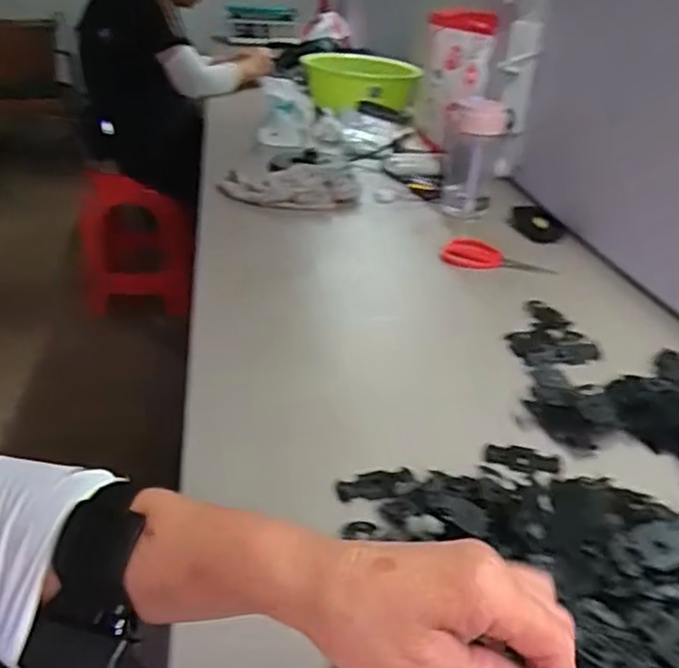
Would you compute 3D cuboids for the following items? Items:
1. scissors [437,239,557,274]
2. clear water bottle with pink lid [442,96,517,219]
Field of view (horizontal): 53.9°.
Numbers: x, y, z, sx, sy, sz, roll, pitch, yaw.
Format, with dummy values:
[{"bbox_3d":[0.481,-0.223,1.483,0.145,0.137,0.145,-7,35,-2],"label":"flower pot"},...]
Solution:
[{"bbox_3d":[0.224,-0.109,0.948,0.154,0.018,0.072,10,29,14],"label":"scissors"},{"bbox_3d":[0.223,-0.291,1.091,0.100,0.178,0.104,8,29,10],"label":"clear water bottle with pink lid"}]

